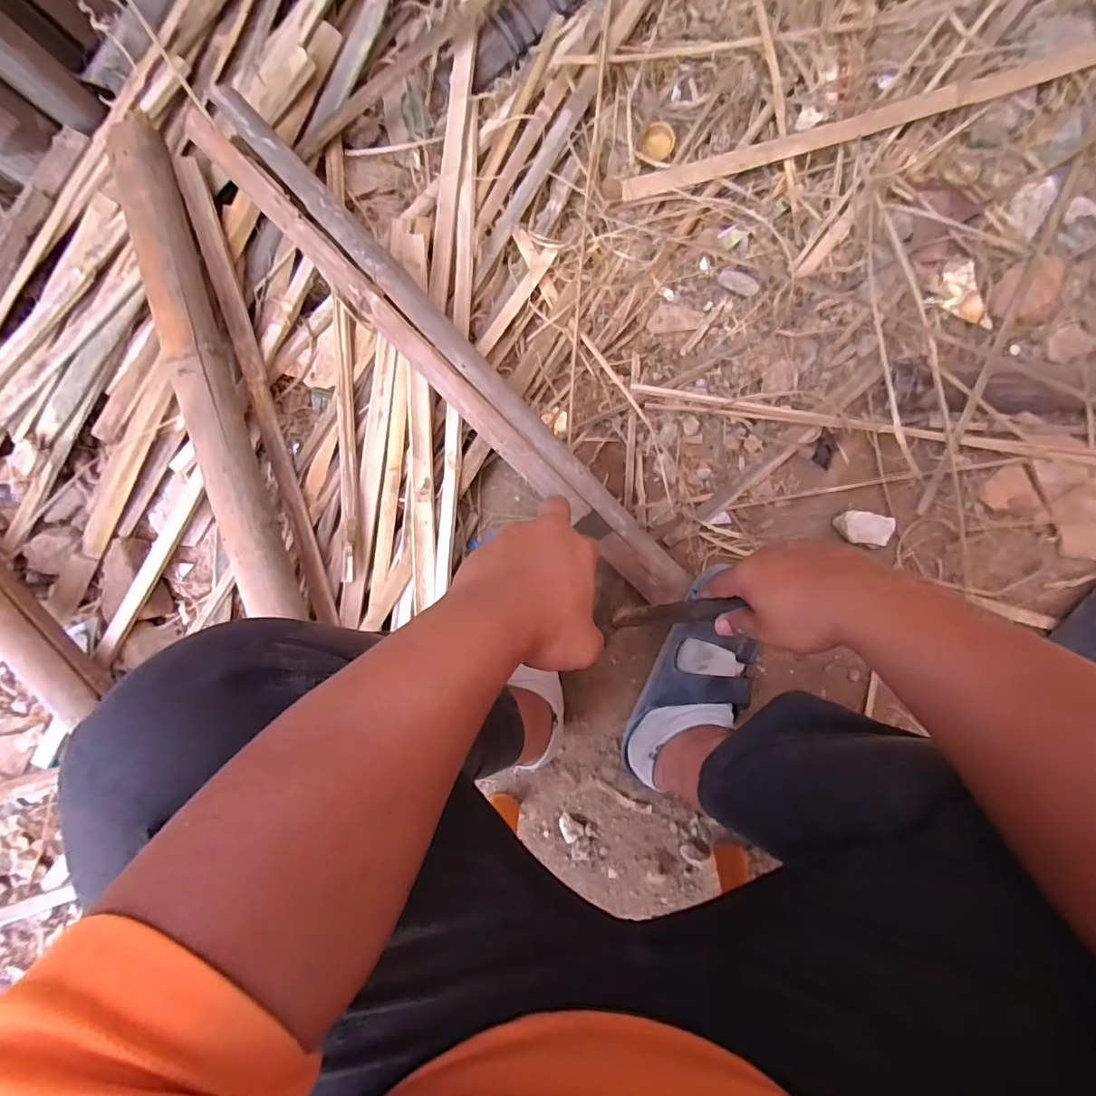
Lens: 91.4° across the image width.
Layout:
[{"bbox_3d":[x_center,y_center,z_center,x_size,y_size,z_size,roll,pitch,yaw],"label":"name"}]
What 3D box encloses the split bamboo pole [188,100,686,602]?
[{"bbox_3d":[-0.089,-0.175,0.561,0.057,0.031,0.654,-44,98,4],"label":"split bamboo pole"}]

